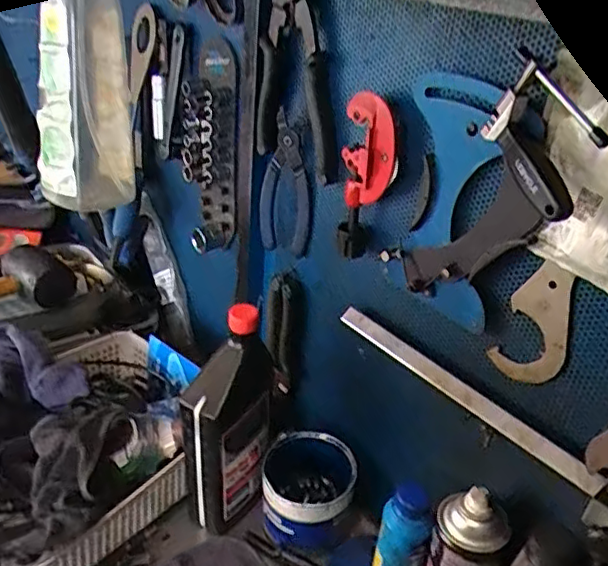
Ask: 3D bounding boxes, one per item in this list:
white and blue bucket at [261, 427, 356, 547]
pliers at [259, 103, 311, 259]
[{"bbox_3d":[0.005,0.238,0.711,0.096,0.097,0.101,3,30,-2],"label":"white and blue bucket"},{"bbox_3d":[-0.018,-0.102,0.681,0.066,0.157,0.015,20,36,19],"label":"pliers"}]

